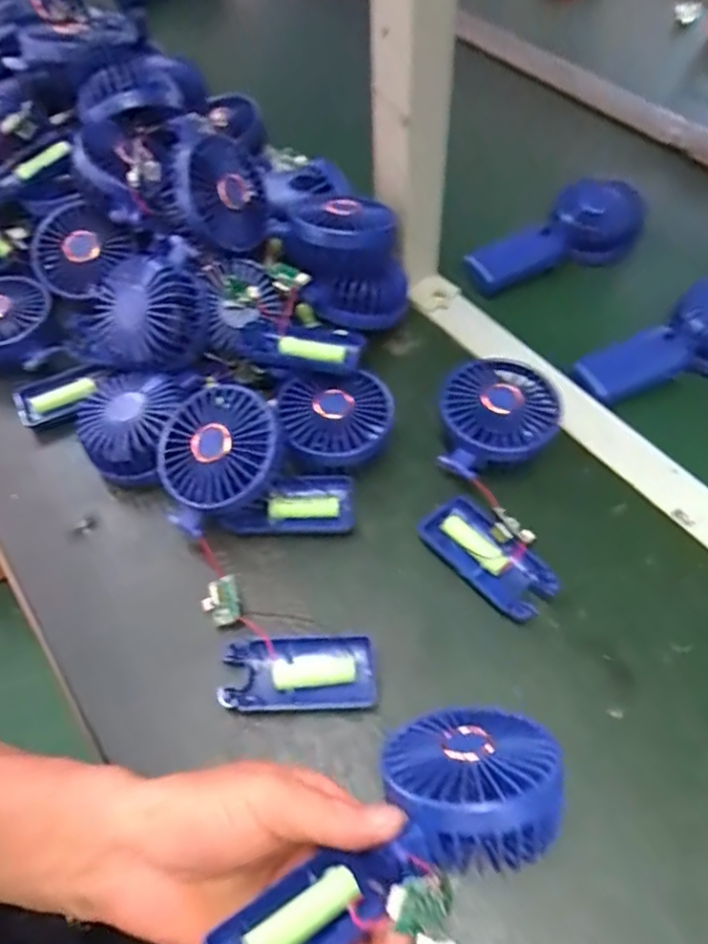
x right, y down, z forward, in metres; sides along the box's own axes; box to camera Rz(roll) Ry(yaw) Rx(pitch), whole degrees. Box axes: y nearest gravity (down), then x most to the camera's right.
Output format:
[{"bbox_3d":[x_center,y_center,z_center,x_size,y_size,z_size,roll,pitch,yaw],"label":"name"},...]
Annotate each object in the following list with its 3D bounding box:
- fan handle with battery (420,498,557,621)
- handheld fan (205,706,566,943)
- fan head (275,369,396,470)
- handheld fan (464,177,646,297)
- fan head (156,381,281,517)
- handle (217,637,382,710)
[{"bbox_3d":[0.092,0.055,0.439,0.049,0.025,0.094,-37,62,-22],"label":"fan handle with battery"},{"bbox_3d":[0.025,0.157,0.287,0.182,0.059,0.079,-23,56,-33],"label":"handheld fan"},{"bbox_3d":[-0.013,-0.036,0.483,0.082,0.036,0.075,-6,65,-2],"label":"fan head"},{"bbox_3d":[0.192,-0.228,0.627,0.190,0.078,0.043,-19,20,-10],"label":"handheld fan"},{"bbox_3d":[-0.089,-0.014,0.444,0.084,0.037,0.084,-6,72,18],"label":"fan head"},{"bbox_3d":[-0.033,0.126,0.403,0.093,0.014,0.043,-3,55,-1],"label":"handle"}]

